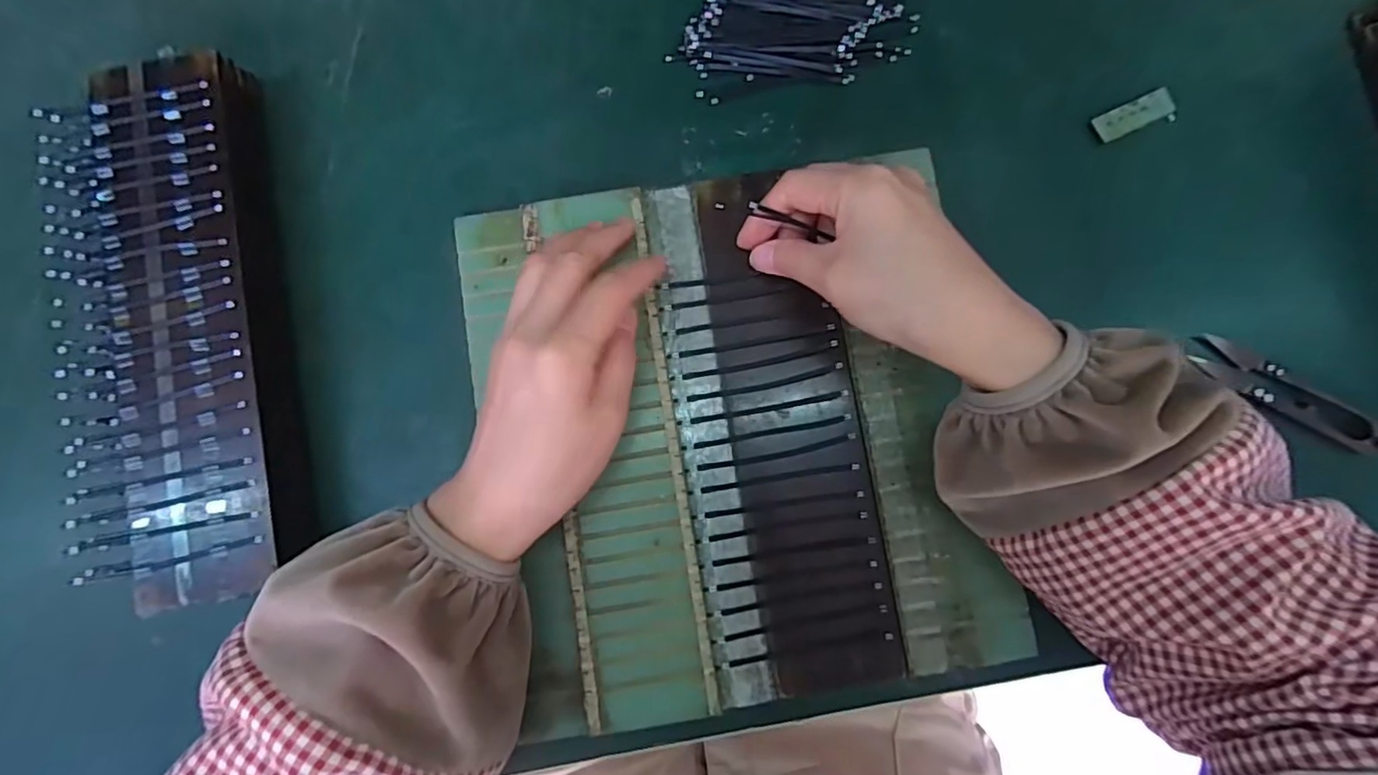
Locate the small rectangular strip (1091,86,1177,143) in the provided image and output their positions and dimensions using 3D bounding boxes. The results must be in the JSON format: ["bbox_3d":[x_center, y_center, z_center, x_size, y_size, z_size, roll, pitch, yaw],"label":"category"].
[{"bbox_3d":[0.248,-0.150,0.332,0.046,0.006,0.017,-22,85,-2],"label":"small rectangular strip"}]

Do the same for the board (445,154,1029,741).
[{"bbox_3d":[0.020,0.022,0.306,0.242,0.012,0.265,-10,85,-1],"label":"board"}]

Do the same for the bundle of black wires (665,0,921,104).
[{"bbox_3d":[0.065,-0.208,0.330,0.123,0.015,0.109,13,85,1],"label":"bundle of black wires"}]

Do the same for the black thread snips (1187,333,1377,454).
[{"bbox_3d":[0.315,0.003,0.315,0.100,0.013,0.018,31,85,3],"label":"black thread snips"}]

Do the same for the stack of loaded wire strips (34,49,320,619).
[{"bbox_3d":[-0.255,-0.030,0.298,0.099,0.037,0.268,-12,85,-1],"label":"stack of loaded wire strips"}]

